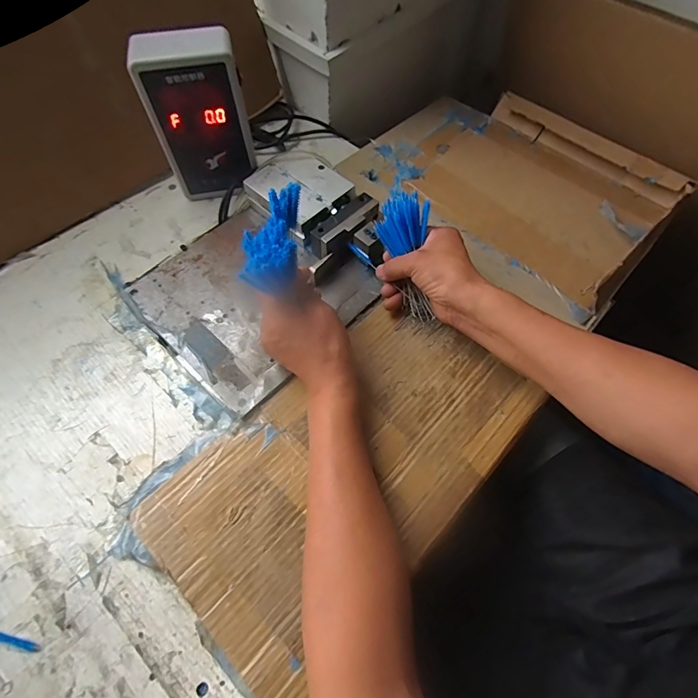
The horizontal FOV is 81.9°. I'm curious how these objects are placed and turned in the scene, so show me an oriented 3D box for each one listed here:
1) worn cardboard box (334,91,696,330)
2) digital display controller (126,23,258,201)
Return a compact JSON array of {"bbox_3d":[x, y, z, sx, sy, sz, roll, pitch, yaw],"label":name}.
[{"bbox_3d":[0.227,-0.242,0.585,0.418,0.037,0.328,41,69,20],"label":"worn cardboard box"},{"bbox_3d":[-0.180,-0.278,0.502,0.111,0.185,0.054,-11,62,-5],"label":"digital display controller"}]

